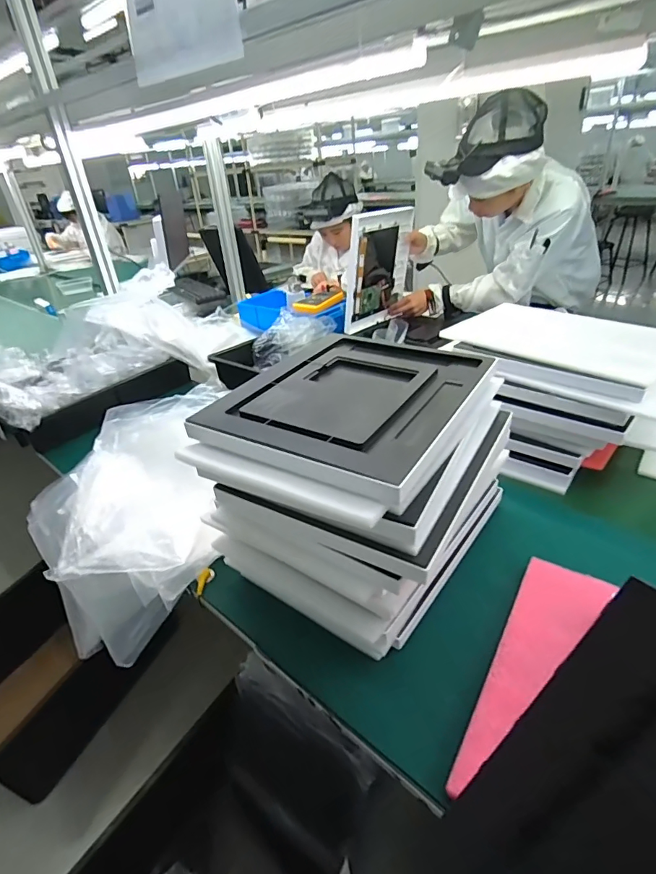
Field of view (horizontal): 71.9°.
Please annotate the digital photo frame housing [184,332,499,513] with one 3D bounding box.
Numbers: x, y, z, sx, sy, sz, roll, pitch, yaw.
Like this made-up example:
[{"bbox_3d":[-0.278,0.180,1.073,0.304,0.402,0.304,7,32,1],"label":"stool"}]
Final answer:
[{"bbox_3d":[0.041,-0.053,0.536,0.253,0.028,0.340,16,38,30],"label":"digital photo frame housing"}]

